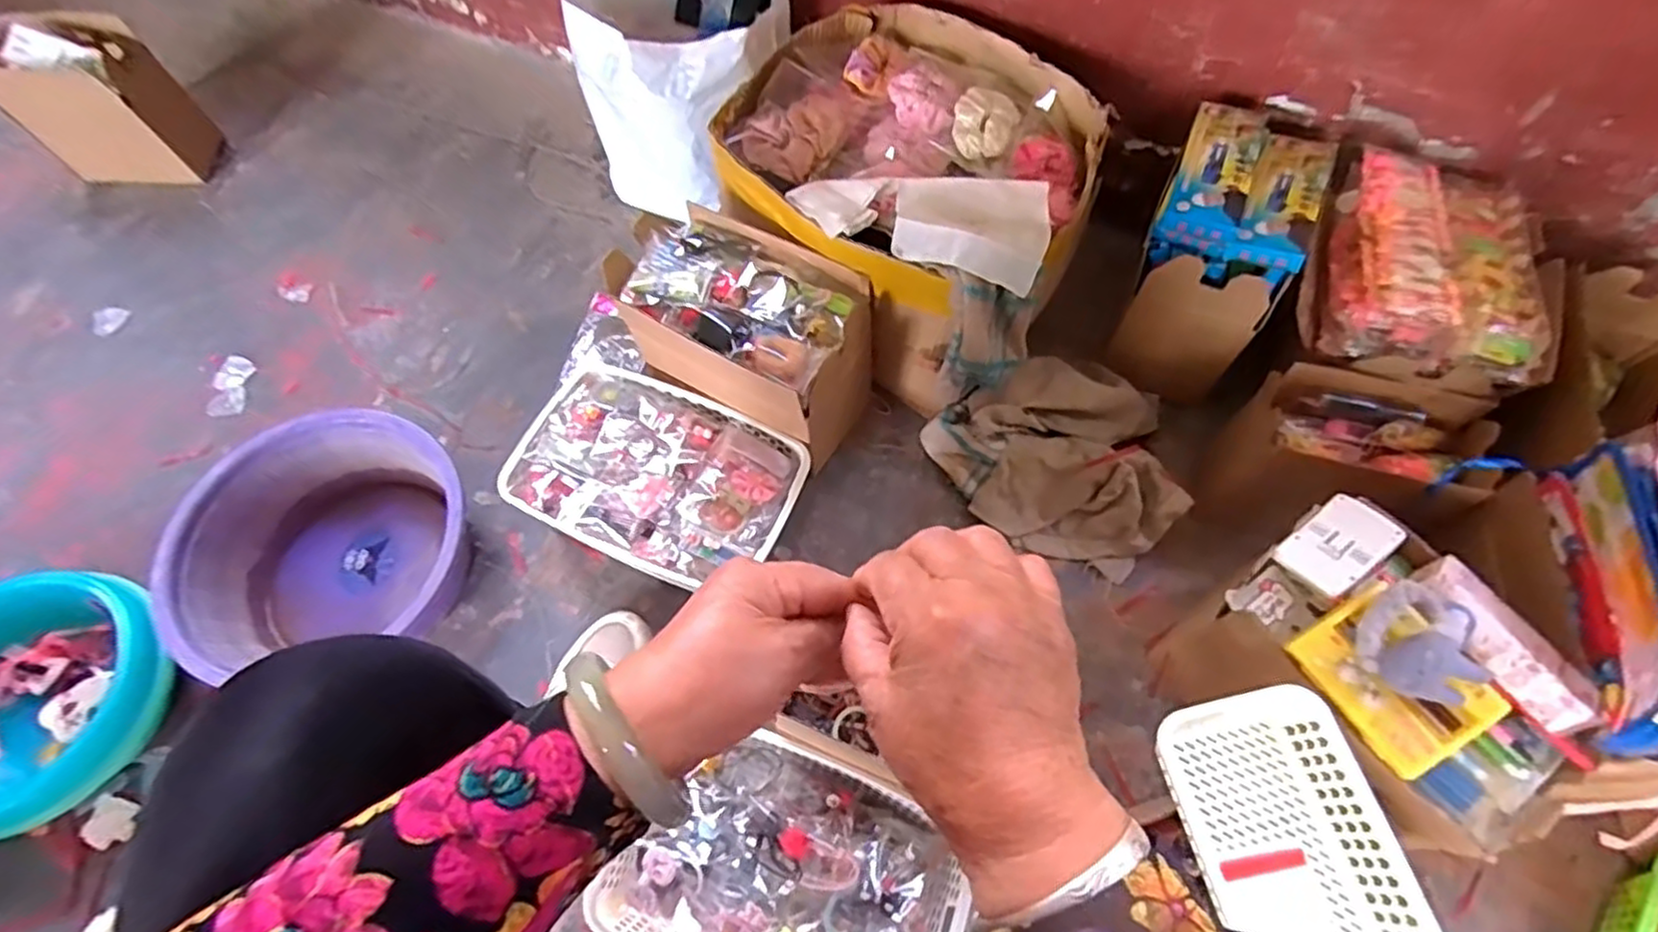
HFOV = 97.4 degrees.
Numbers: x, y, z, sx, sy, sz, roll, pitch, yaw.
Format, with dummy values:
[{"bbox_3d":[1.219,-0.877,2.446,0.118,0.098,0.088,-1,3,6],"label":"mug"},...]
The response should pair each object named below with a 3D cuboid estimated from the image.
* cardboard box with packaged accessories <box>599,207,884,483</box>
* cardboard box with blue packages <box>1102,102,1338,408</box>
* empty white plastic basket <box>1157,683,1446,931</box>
[{"bbox_3d":[-0.095,-0.129,0.812,0.252,0.224,0.154,31,67,14],"label":"cardboard box with packaged accessories"},{"bbox_3d":[0.426,-0.234,0.831,0.142,0.231,0.204,21,65,10],"label":"cardboard box with blue packages"},{"bbox_3d":[0.333,0.292,0.501,0.115,0.050,0.258,-10,64,-6],"label":"empty white plastic basket"}]

